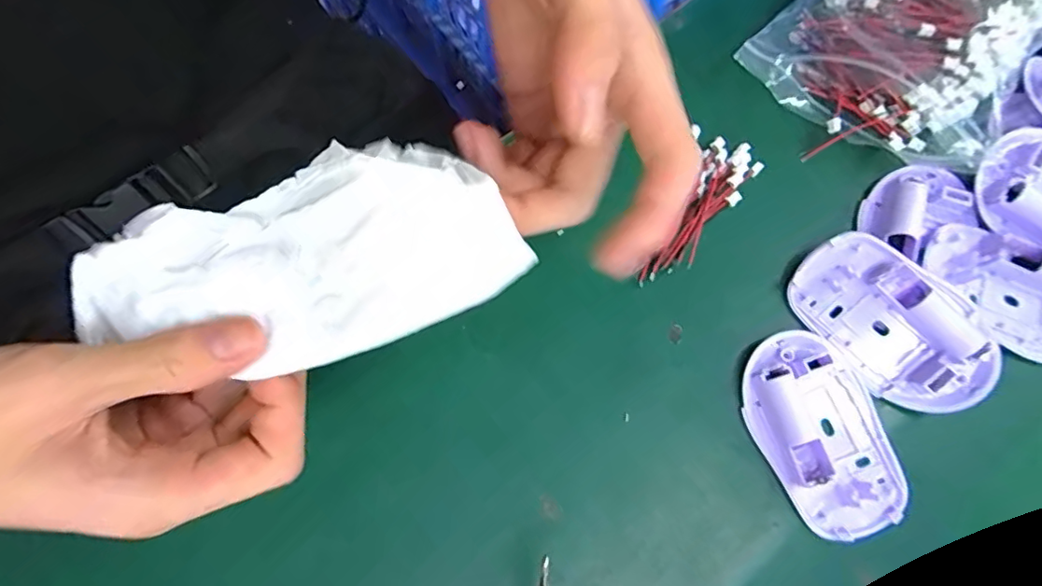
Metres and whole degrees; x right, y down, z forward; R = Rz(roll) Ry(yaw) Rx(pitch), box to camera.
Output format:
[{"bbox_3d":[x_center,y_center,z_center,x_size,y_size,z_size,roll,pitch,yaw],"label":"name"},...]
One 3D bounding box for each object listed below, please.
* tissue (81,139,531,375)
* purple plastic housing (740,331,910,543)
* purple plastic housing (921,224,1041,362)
[{"bbox_3d":[-0.077,-0.012,0.188,0.154,0.020,0.069,-6,73,13],"label":"tissue"},{"bbox_3d":[0.145,0.066,0.265,0.059,0.013,0.095,-15,74,-3],"label":"purple plastic housing"},{"bbox_3d":[0.251,0.001,0.280,0.092,0.017,0.046,32,77,10],"label":"purple plastic housing"}]

